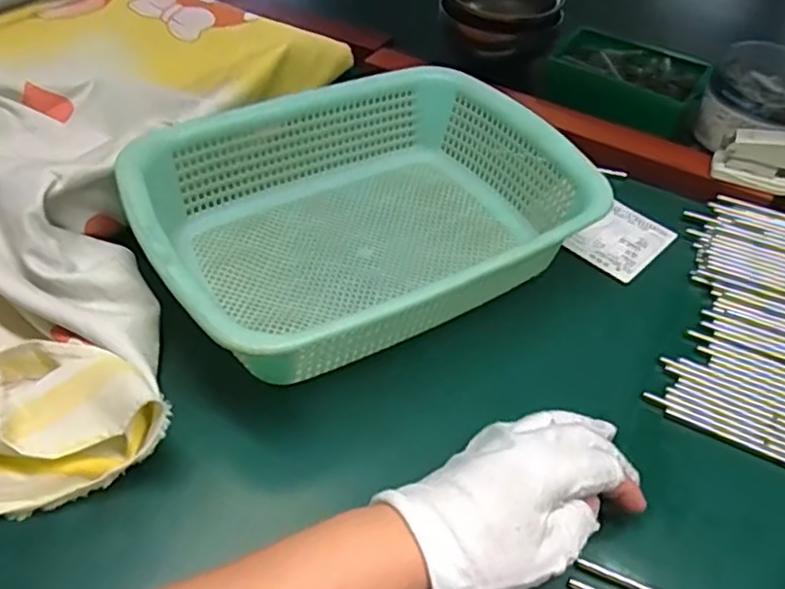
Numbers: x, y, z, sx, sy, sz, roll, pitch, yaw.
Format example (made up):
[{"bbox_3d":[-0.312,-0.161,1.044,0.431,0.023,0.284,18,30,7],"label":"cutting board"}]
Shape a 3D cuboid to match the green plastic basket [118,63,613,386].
[{"bbox_3d":[-0.019,-0.060,0.458,0.296,0.078,0.217,-21,53,-23],"label":"green plastic basket"}]

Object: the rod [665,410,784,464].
[{"bbox_3d":[0.235,0.098,0.389,0.134,0.006,0.005,24,51,15],"label":"rod"}]

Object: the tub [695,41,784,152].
[{"bbox_3d":[0.332,-0.165,0.580,0.101,0.077,0.096,-10,49,-15],"label":"tub"}]

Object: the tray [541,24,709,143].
[{"bbox_3d":[0.229,-0.213,0.636,0.143,0.045,0.094,23,49,15],"label":"tray"}]

